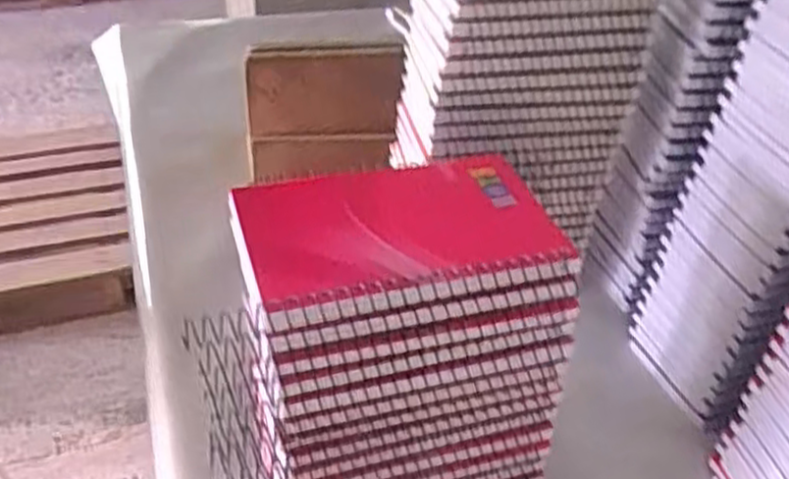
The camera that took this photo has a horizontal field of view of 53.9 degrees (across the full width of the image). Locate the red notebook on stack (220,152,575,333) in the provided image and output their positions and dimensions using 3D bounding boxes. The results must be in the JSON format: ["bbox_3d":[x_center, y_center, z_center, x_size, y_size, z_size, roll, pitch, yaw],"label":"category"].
[{"bbox_3d":[0.002,-0.004,0.323,0.127,0.019,0.076,-8,39,-15],"label":"red notebook on stack"}]

